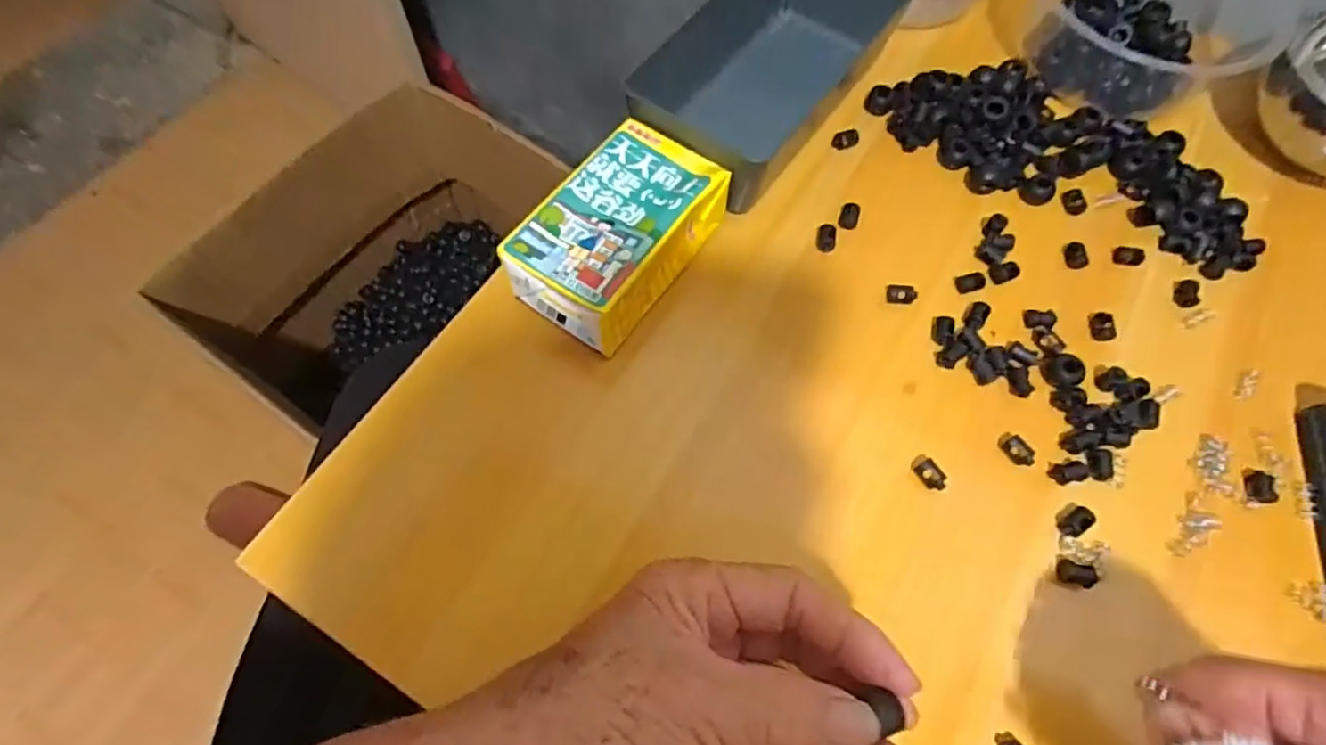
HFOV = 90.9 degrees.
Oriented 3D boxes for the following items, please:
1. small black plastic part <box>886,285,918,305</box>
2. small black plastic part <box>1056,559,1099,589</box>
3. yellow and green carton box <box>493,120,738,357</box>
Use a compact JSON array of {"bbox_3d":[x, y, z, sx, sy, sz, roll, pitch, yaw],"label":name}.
[{"bbox_3d":[0.126,-0.042,0.344,0.015,0.004,0.011,1,65,-2],"label":"small black plastic part"},{"bbox_3d":[0.180,0.088,0.284,0.015,0.006,0.009,17,66,5],"label":"small black plastic part"},{"bbox_3d":[-0.022,-0.070,0.330,0.064,0.043,0.106,34,68,12],"label":"yellow and green carton box"}]

